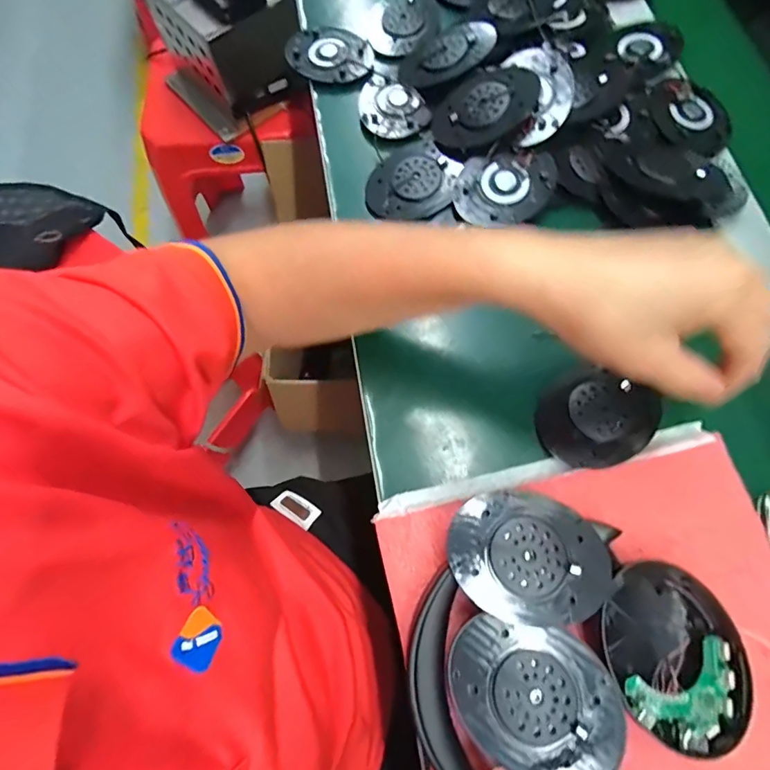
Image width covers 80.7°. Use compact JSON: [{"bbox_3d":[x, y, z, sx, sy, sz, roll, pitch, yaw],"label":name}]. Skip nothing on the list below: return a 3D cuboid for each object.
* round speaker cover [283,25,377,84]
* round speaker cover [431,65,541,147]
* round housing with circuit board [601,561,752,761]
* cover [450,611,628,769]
[{"bbox_3d":[-0.053,-0.315,0.431,0.073,0.008,0.075,0,71,1],"label":"round speaker cover"},{"bbox_3d":[0.080,-0.230,0.373,0.082,0.009,0.069,-35,66,17],"label":"round speaker cover"},{"bbox_3d":[0.158,0.148,0.252,0.077,0.029,0.076,0,71,1],"label":"round housing with circuit board"},{"bbox_3d":[0.078,0.164,0.234,0.083,0.009,0.071,7,71,3],"label":"cover"}]

